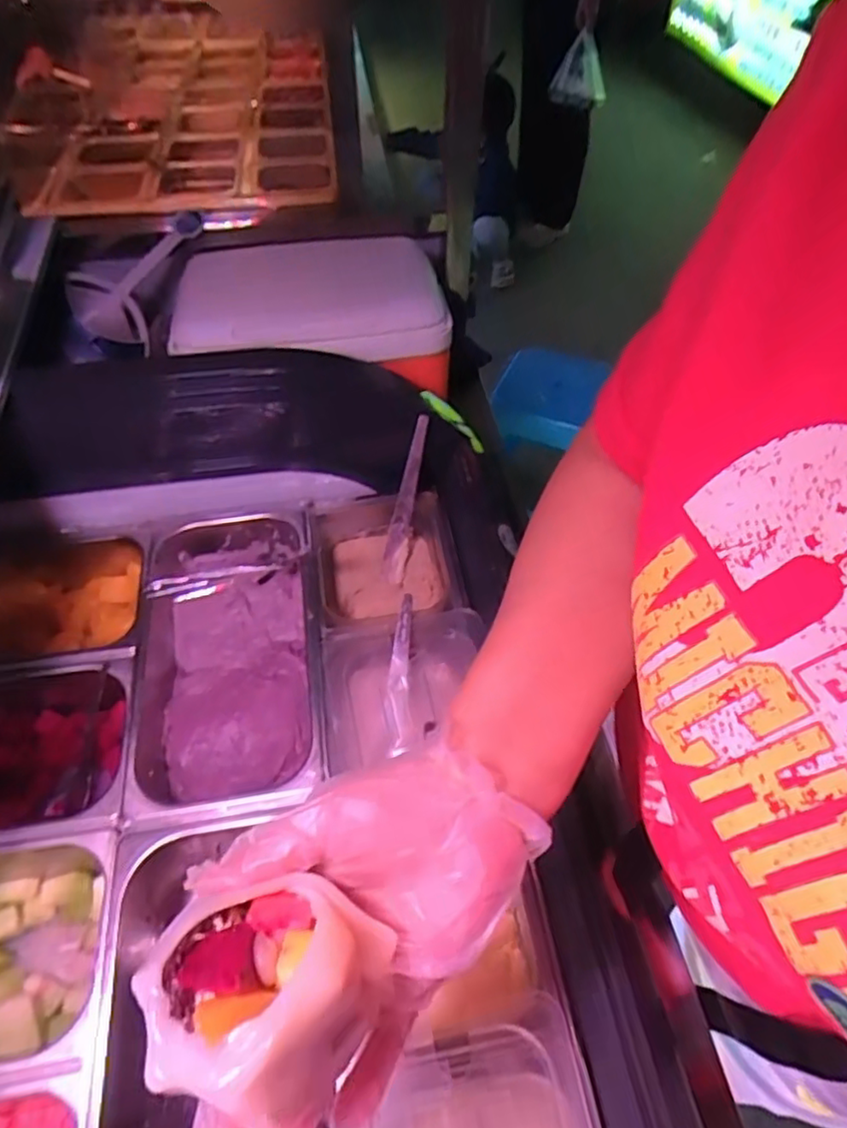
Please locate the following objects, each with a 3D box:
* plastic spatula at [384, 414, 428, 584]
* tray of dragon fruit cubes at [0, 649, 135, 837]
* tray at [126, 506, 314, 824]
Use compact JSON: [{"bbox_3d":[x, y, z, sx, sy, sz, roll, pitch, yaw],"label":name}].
[{"bbox_3d":[-0.019,-0.072,0.716,0.025,0.019,0.184,12,98,8],"label":"plastic spatula"},{"bbox_3d":[-0.397,0.188,0.589,0.265,0.095,0.162,-8,55,-7],"label":"tray of dragon fruit cubes"},{"bbox_3d":[-0.190,0.092,0.636,0.164,0.078,0.307,-6,54,-5],"label":"tray"}]

